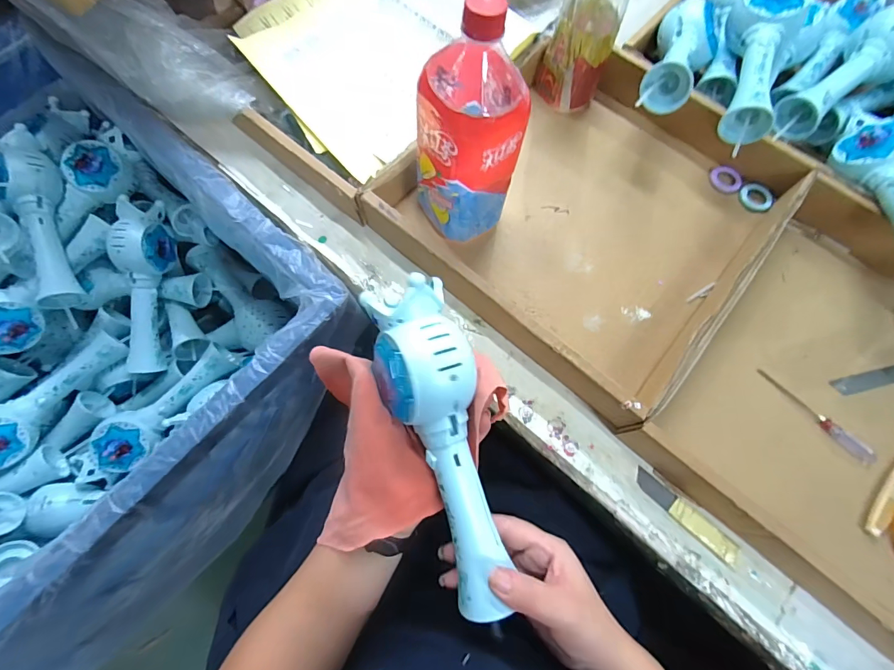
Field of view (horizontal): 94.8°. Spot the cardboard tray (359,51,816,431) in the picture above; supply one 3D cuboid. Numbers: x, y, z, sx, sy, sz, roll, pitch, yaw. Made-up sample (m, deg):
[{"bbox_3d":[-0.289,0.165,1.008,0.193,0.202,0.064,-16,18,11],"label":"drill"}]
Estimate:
[{"bbox_3d":[0.165,-0.155,0.457,0.342,0.065,0.374,40,76,10],"label":"cardboard tray"}]

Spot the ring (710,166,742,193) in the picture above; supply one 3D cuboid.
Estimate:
[{"bbox_3d":[0.342,-0.191,0.505,0.037,0.006,0.037,0,73,-1],"label":"ring"}]

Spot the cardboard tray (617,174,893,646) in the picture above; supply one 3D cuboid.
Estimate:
[{"bbox_3d":[0.417,0.072,0.390,0.361,0.059,0.363,40,76,10],"label":"cardboard tray"}]

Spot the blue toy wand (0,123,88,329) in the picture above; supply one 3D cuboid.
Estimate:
[{"bbox_3d":[-0.518,-0.146,0.520,0.060,0.051,0.243,-16,90,-6],"label":"blue toy wand"}]

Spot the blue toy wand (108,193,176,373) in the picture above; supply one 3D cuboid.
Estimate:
[{"bbox_3d":[-0.416,-0.063,0.567,0.055,0.069,0.236,5,99,0],"label":"blue toy wand"}]

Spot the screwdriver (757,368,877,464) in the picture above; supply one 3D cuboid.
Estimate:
[{"bbox_3d":[0.365,0.079,0.406,0.122,0.009,0.016,42,76,11],"label":"screwdriver"}]

